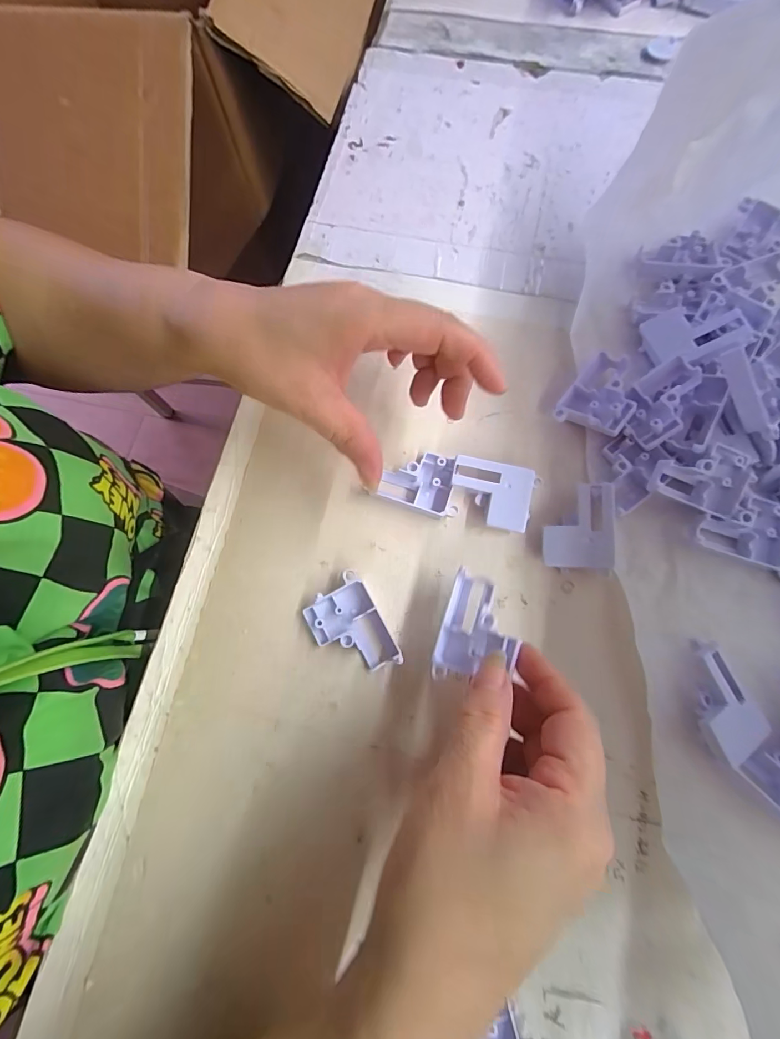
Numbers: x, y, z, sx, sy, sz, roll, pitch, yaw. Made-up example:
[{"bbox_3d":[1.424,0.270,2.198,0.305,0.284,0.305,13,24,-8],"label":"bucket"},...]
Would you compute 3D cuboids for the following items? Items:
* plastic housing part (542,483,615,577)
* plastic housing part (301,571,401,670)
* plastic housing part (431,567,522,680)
[{"bbox_3d":[0.101,0.005,0.235,0.035,0.017,0.046,3,75,3],"label":"plastic housing part"},{"bbox_3d":[-0.021,0.058,0.227,0.035,0.012,0.051,-29,76,-6],"label":"plastic housing part"},{"bbox_3d":[0.042,0.054,0.206,0.035,0.012,0.051,17,76,6],"label":"plastic housing part"}]

